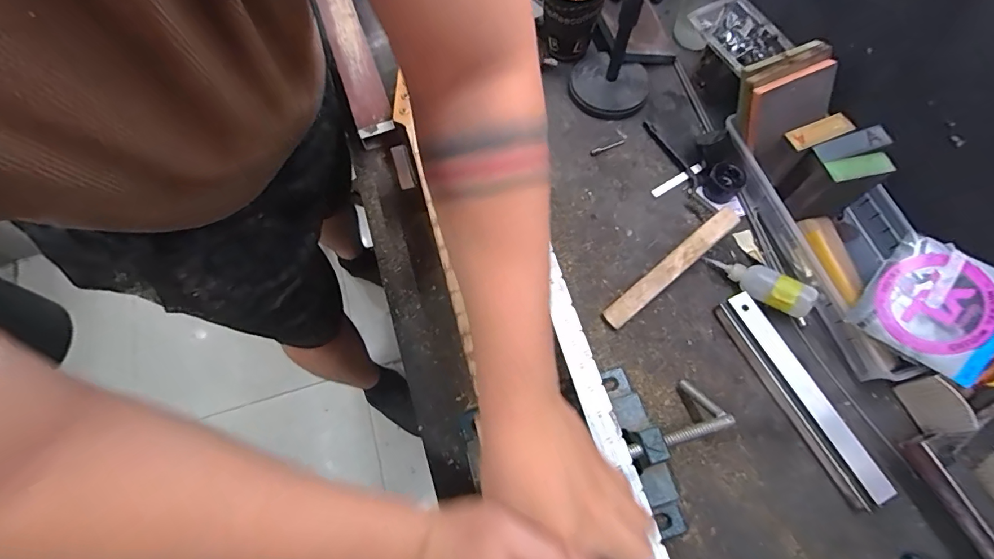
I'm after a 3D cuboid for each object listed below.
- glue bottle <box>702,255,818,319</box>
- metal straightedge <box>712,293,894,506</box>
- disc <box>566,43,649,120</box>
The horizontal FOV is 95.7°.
[{"bbox_3d":[0.295,0.003,0.511,0.113,0.038,0.031,32,69,30],"label":"glue bottle"},{"bbox_3d":[0.313,0.119,0.471,0.038,0.019,0.226,-24,69,-10],"label":"metal straightedge"},{"bbox_3d":[0.158,-0.280,0.638,0.110,0.023,0.114,0,66,0],"label":"disc"}]

